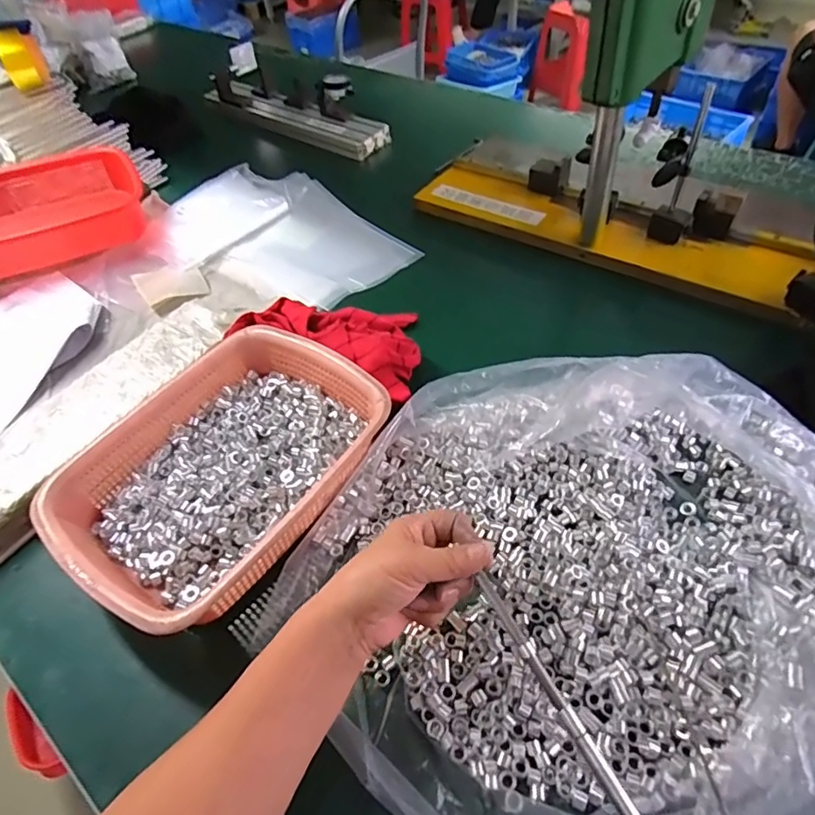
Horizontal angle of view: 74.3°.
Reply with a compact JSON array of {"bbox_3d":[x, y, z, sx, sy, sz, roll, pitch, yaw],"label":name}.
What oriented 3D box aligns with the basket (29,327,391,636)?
[{"bbox_3d":[-0.173,0.058,0.522,0.214,0.064,0.292,27,57,24],"label":"basket"}]

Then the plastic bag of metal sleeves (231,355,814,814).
[{"bbox_3d":[0.144,0.116,0.427,0.434,0.089,0.443,30,58,26],"label":"plastic bag of metal sleeves"}]

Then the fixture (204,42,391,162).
[{"bbox_3d":[-0.241,-0.637,1.120,0.469,0.108,0.104,31,59,27],"label":"fixture"}]

